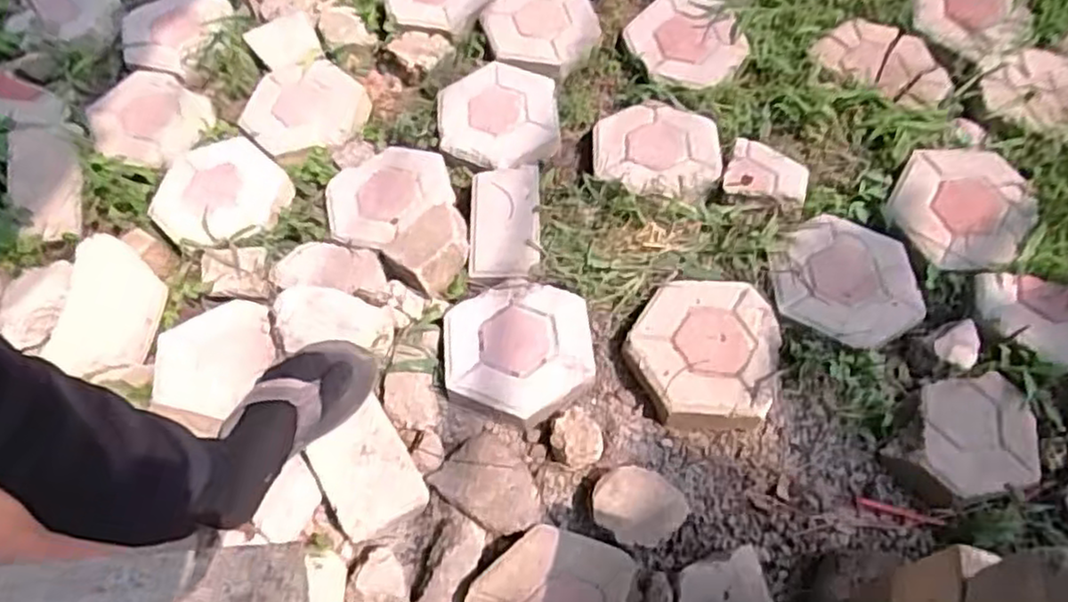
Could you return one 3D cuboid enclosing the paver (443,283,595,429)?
[{"bbox_3d":[-0.023,0.064,0.967,0.196,0.039,0.195,-3,61,1],"label":"paver"}]

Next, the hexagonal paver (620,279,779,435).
[{"bbox_3d":[0.226,0.066,0.950,0.187,0.052,0.213,18,64,13],"label":"hexagonal paver"}]

